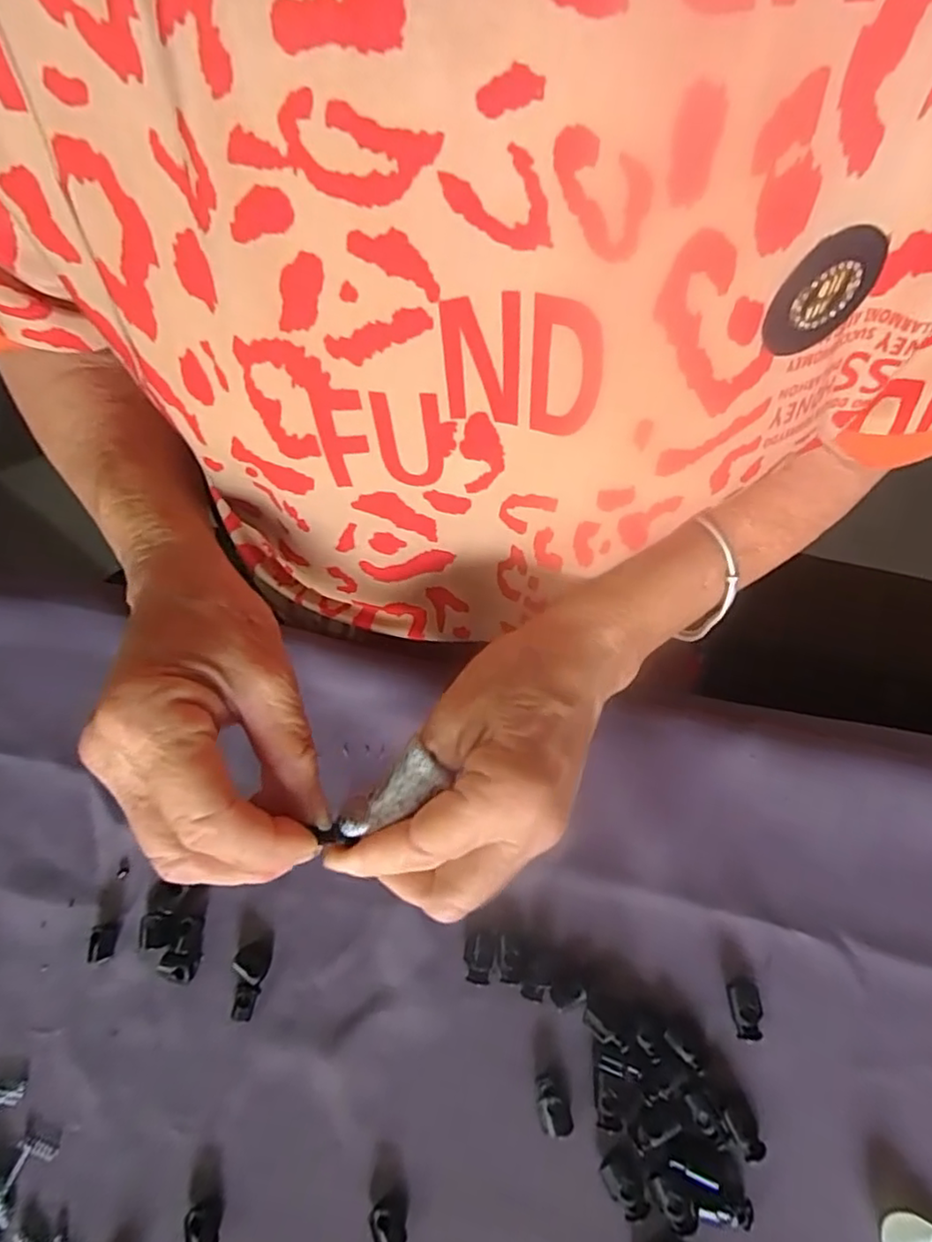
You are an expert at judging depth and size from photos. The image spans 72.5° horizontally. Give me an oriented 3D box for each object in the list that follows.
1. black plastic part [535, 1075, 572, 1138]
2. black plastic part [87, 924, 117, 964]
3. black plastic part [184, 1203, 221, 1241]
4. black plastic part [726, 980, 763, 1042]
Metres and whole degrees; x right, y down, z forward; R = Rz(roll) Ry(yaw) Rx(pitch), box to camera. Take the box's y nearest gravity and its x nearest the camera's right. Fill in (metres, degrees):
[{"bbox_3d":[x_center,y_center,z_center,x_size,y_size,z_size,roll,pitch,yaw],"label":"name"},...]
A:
[{"bbox_3d":[0.035,0.194,0.254,0.012,0.005,0.020,-10,68,-2],"label":"black plastic part"},{"bbox_3d":[-0.160,0.142,0.279,0.012,0.005,0.014,-2,68,1],"label":"black plastic part"},{"bbox_3d":[-0.101,0.233,0.242,0.013,0.006,0.014,-12,68,-3],"label":"black plastic part"},{"bbox_3d":[0.116,0.162,0.264,0.013,0.006,0.021,3,68,3],"label":"black plastic part"}]

